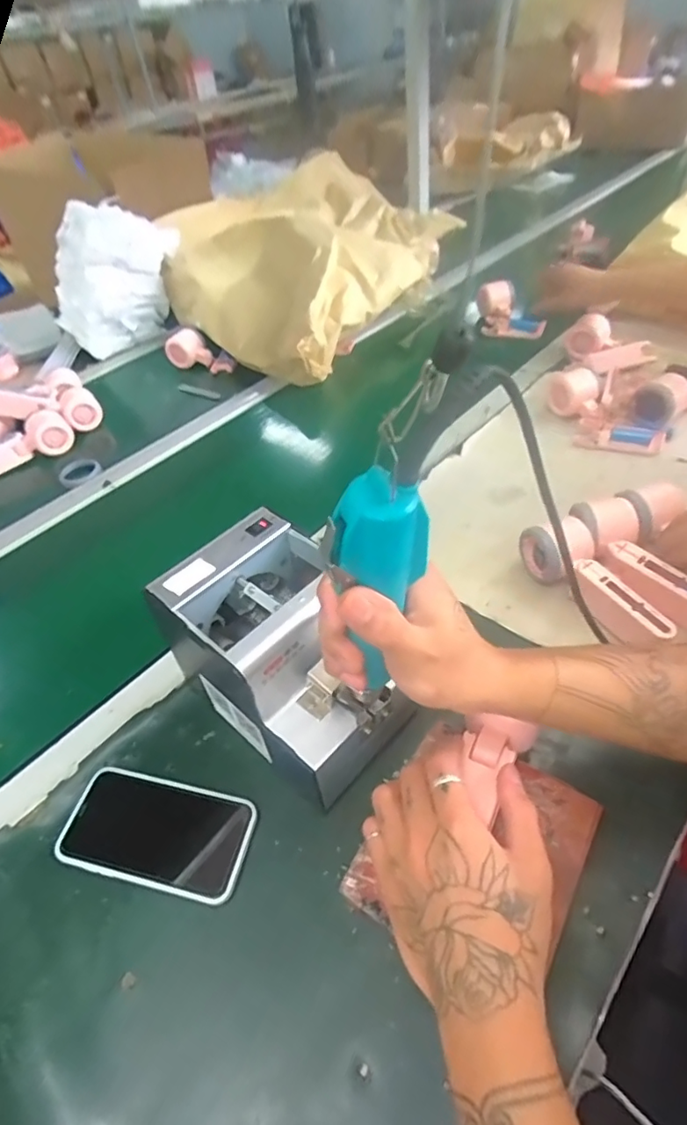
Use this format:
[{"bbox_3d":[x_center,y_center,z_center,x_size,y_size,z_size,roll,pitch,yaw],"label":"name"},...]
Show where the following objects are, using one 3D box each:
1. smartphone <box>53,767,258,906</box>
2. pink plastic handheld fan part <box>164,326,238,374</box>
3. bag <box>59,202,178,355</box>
[{"bbox_3d":[-0.145,0.211,0.435,0.144,0.009,0.074,8,48,12],"label":"smartphone"},{"bbox_3d":[-0.258,-0.381,1.016,0.142,0.058,0.047,23,51,8],"label":"pink plastic handheld fan part"},{"bbox_3d":[-0.456,-0.578,1.087,0.235,0.199,0.192,-33,50,-22],"label":"bag"}]

